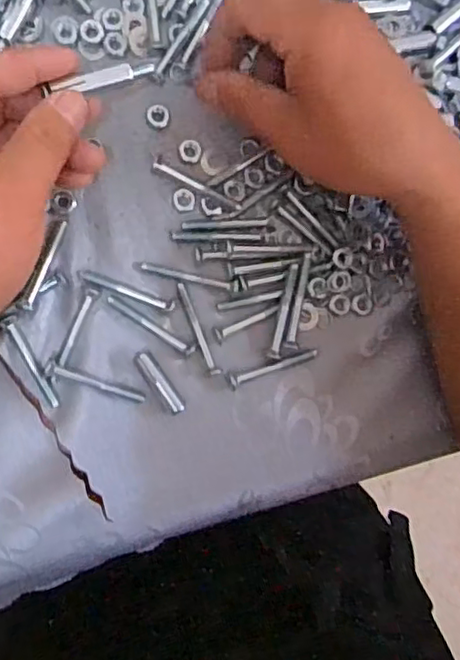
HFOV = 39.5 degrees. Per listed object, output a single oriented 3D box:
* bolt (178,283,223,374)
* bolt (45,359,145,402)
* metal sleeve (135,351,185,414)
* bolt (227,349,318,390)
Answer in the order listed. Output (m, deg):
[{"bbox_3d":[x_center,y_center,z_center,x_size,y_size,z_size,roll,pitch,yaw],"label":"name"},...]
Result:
[{"bbox_3d":[-0.019,0.000,0.365,0.007,0.008,0.055,-23,92,-10],"label":"bolt"},{"bbox_3d":[-0.074,0.029,0.353,0.055,0.009,0.010,17,85,-9],"label":"bolt"},{"bbox_3d":[-0.039,0.029,0.360,0.009,0.010,0.039,-34,94,-9],"label":"metal sleeve"},{"bbox_3d":[0.025,0.021,0.372,0.055,0.006,0.009,-19,91,-10],"label":"bolt"}]

